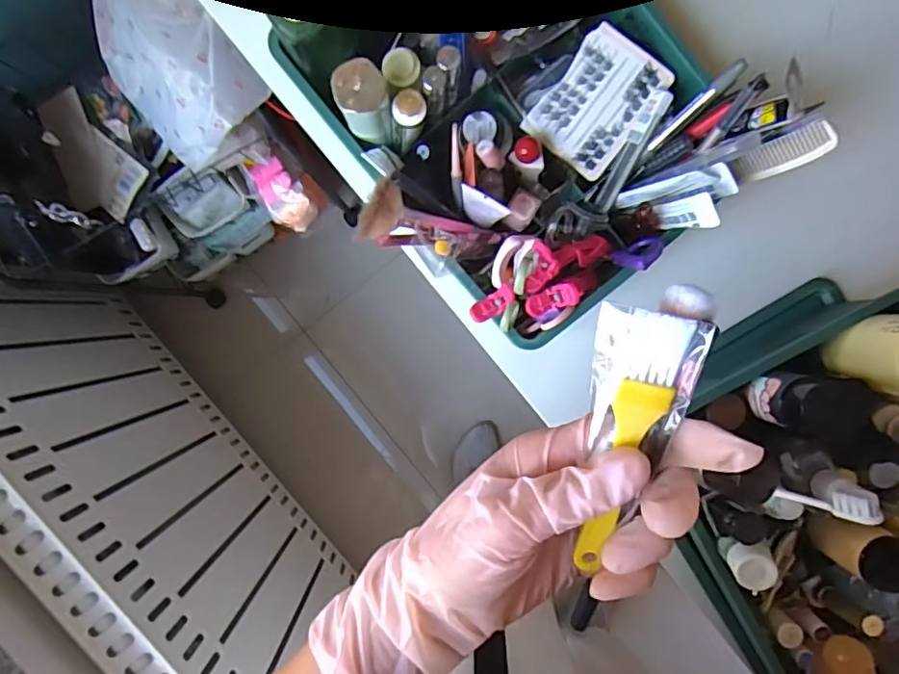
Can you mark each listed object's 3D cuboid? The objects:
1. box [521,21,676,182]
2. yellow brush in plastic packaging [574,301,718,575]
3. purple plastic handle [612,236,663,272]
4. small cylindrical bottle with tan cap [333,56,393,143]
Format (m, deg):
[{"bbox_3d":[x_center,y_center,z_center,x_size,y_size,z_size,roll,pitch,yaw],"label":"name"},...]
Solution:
[{"bbox_3d":[0.112,-0.177,0.430,0.069,0.011,0.096,38,92,-3],"label":"box"},{"bbox_3d":[0.070,0.046,0.230,0.039,0.007,0.115,14,110,14],"label":"yellow brush in plastic packaging"},{"bbox_3d":[0.139,-0.061,0.416,0.030,0.034,0.011,-36,127,-12],"label":"purple plastic handle"},{"bbox_3d":[-0.057,-0.159,0.392,0.031,0.073,0.032,0,94,-1],"label":"small cylindrical bottle with tan cap"}]

